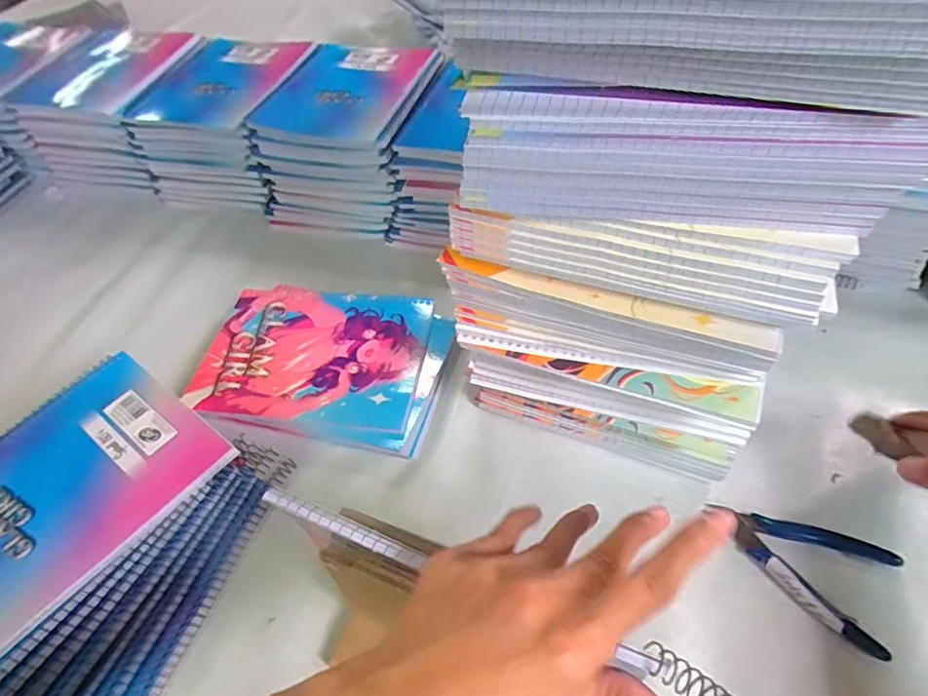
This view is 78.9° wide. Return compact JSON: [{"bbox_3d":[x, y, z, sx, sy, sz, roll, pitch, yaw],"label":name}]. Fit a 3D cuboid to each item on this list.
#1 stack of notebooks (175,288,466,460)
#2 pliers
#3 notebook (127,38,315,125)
[{"bbox_3d":[-0.125,0.012,0.513,0.218,0.022,0.155,7,52,10],"label":"stack of notebooks"},{"bbox_3d":[0.228,0.145,0.385,0.115,0.010,0.072,23,56,22],"label":"pliers"},{"bbox_3d":[-0.281,-0.318,0.664,0.156,0.020,0.184,9,52,12],"label":"notebook"}]

